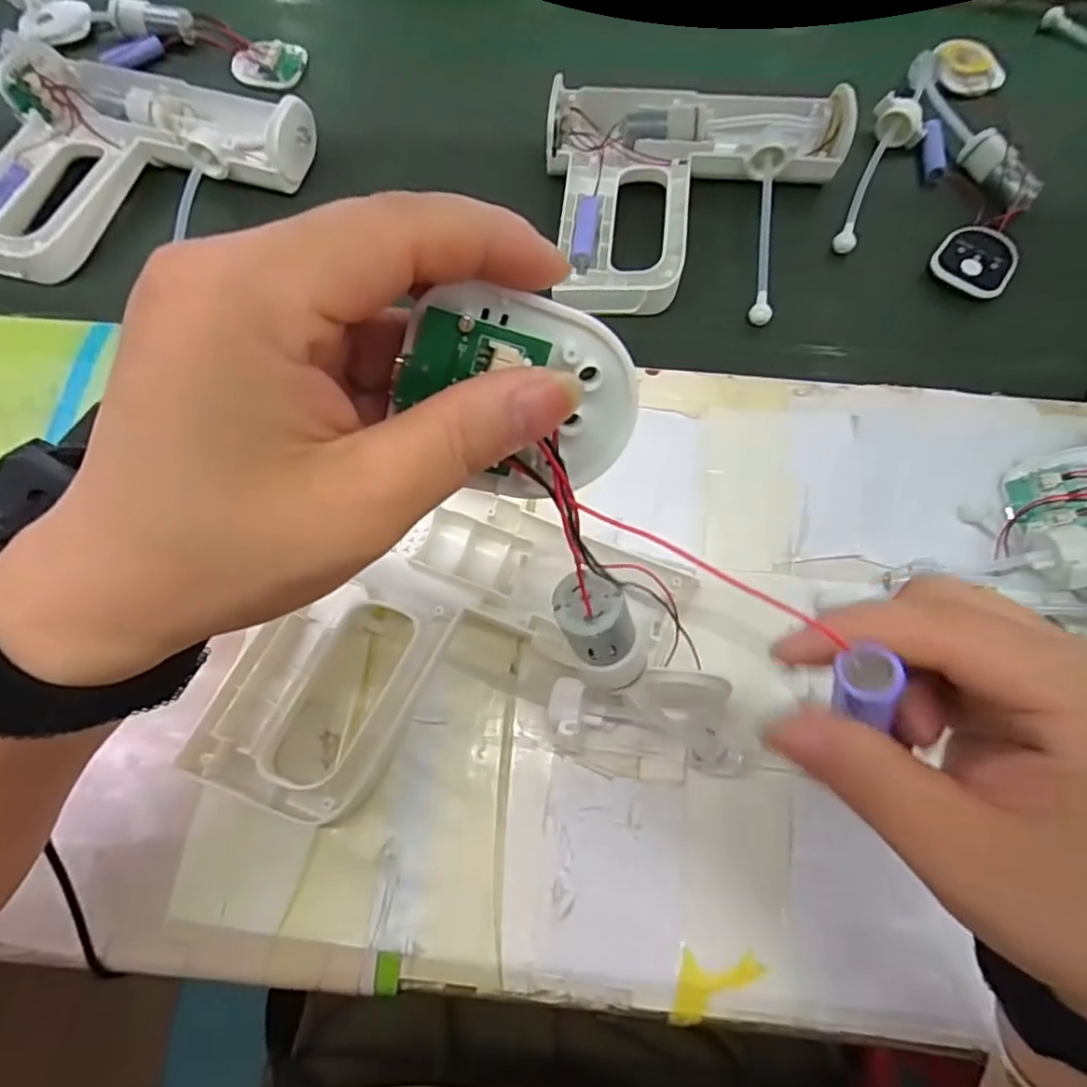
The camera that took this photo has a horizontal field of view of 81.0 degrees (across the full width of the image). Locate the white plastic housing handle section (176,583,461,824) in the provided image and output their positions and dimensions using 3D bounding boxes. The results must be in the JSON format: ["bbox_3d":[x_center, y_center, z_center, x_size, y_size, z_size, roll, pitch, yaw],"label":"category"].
[{"bbox_3d":[-0.108,0.072,0.318,0.082,0.026,0.120,27,73,9],"label":"white plastic housing handle section"}]

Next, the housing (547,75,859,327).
[{"bbox_3d":[0.109,-0.243,0.443,0.210,0.035,0.183,0,71,0],"label":"housing"}]

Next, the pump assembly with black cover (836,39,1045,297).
[{"bbox_3d":[0.302,-0.291,0.470,0.115,0.025,0.243,20,72,7],"label":"pump assembly with black cover"}]

